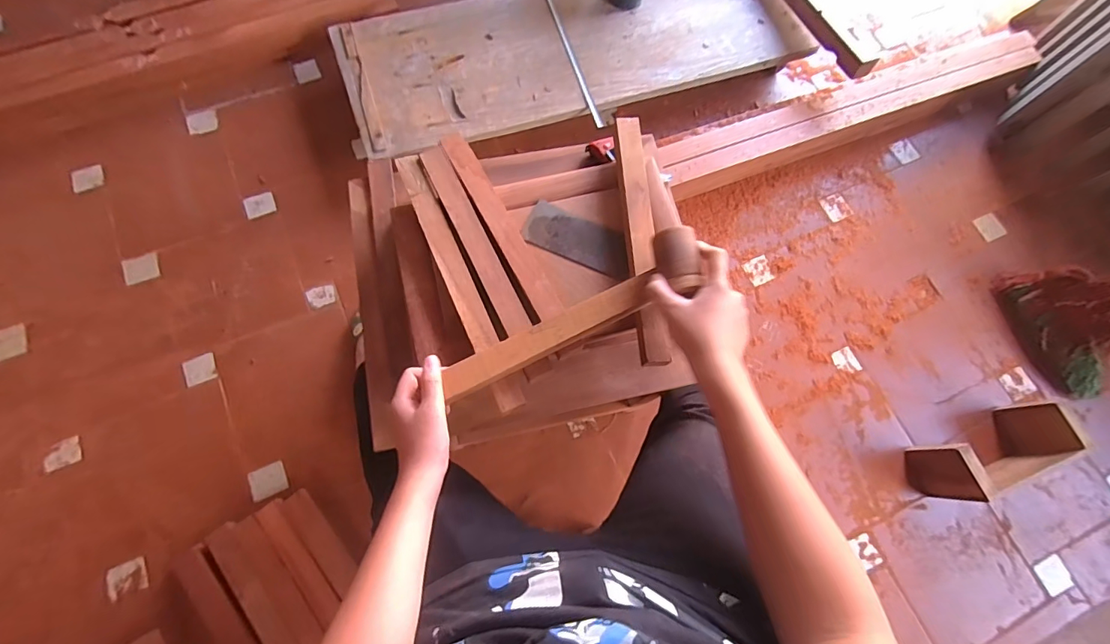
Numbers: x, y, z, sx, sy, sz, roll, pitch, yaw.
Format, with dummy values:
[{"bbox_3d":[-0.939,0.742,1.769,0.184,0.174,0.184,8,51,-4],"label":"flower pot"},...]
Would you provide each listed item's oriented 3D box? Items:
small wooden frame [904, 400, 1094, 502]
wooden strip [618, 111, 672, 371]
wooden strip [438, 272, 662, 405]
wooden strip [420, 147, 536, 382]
[{"bbox_3d":[0.963,0.294,1.050,0.297,0.147,0.134,-17,73,-8],"label":"small wooden frame"},{"bbox_3d":[0.109,-0.115,0.606,0.036,0.023,0.340,-2,71,-3],"label":"wooden strip"},{"bbox_3d":[-0.005,0.014,0.525,0.245,0.022,0.036,-26,74,-5],"label":"wooden strip"},{"bbox_3d":[-0.089,-0.081,0.588,0.034,0.022,0.327,-25,74,-10],"label":"wooden strip"}]

